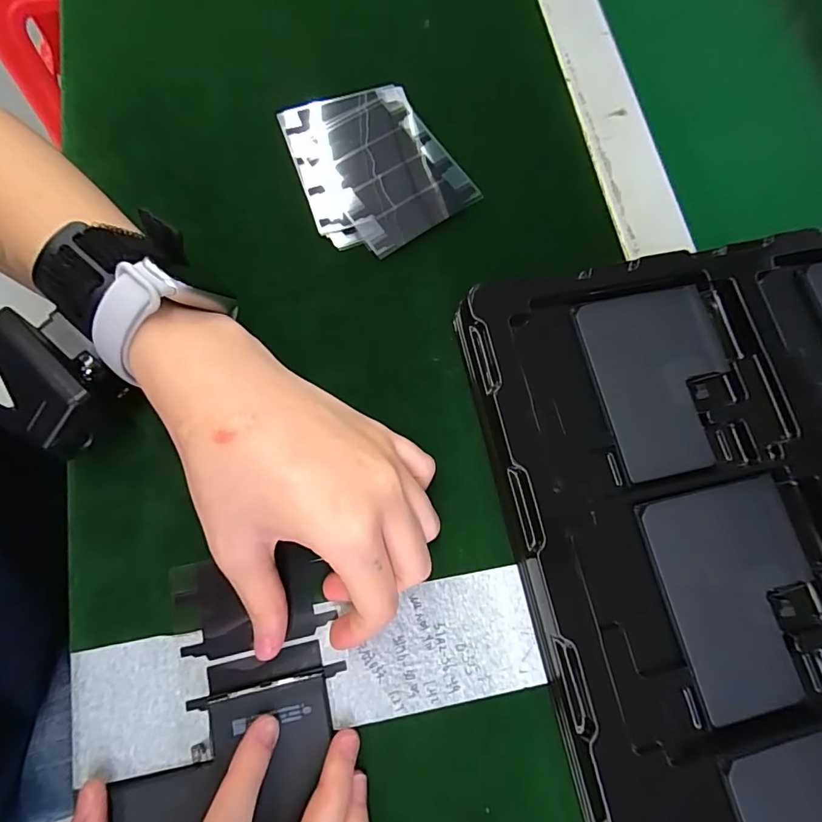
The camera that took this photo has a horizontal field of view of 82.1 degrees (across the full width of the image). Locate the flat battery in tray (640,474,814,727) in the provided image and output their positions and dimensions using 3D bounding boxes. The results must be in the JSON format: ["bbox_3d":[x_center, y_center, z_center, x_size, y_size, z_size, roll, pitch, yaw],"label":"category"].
[{"bbox_3d":[0.145,0.079,0.206,0.065,0.004,0.089,-12,75,-4],"label":"flat battery in tray"}]

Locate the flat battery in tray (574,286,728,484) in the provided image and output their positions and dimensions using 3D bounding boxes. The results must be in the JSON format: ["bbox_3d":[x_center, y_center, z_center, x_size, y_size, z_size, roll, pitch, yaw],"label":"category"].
[{"bbox_3d":[0.124,-0.017,0.230,0.068,0.007,0.090,-13,75,-4],"label":"flat battery in tray"}]

